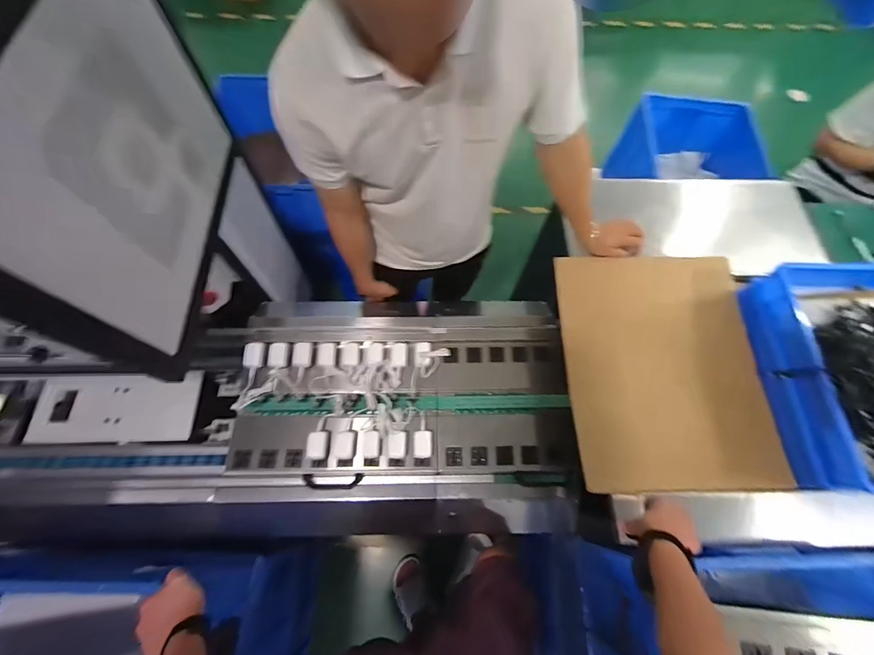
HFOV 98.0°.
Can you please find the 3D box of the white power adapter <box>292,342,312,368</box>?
[{"bbox_3d":[-0.343,0.069,0.967,0.044,0.024,0.067,-3,68,-2],"label":"white power adapter"}]

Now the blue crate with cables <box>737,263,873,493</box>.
[{"bbox_3d":[0.844,0.095,0.753,0.316,0.174,0.438,-3,68,-2],"label":"blue crate with cables"}]

